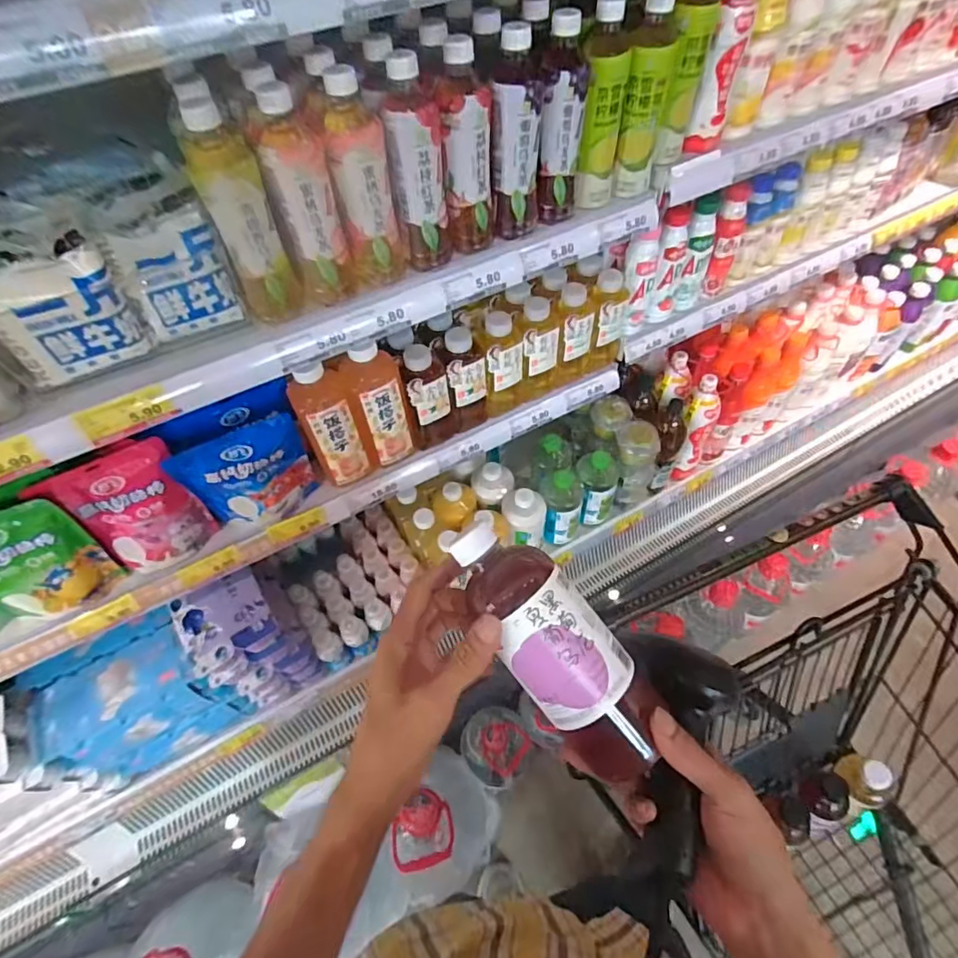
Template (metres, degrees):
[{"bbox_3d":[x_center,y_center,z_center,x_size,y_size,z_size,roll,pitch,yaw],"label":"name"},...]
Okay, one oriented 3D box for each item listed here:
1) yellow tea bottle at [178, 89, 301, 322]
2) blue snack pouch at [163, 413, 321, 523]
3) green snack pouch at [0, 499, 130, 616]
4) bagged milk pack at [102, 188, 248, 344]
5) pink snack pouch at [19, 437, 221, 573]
[{"bbox_3d":[-0.236,-0.256,0.532,0.056,0.200,0.052,-25,58,-14],"label":"yellow tea bottle"},{"bbox_3d":[-0.320,-0.006,0.753,0.159,0.169,0.038,-31,60,-17],"label":"blue snack pouch"},{"bbox_3d":[-0.573,0.113,0.670,0.145,0.176,0.046,-23,57,-12],"label":"green snack pouch"},{"bbox_3d":[-0.309,-0.213,0.545,0.098,0.108,0.066,-21,57,-11],"label":"bagged milk pack"},{"bbox_3d":[-0.459,0.047,0.715,0.143,0.182,0.058,-26,58,-14],"label":"pink snack pouch"}]

